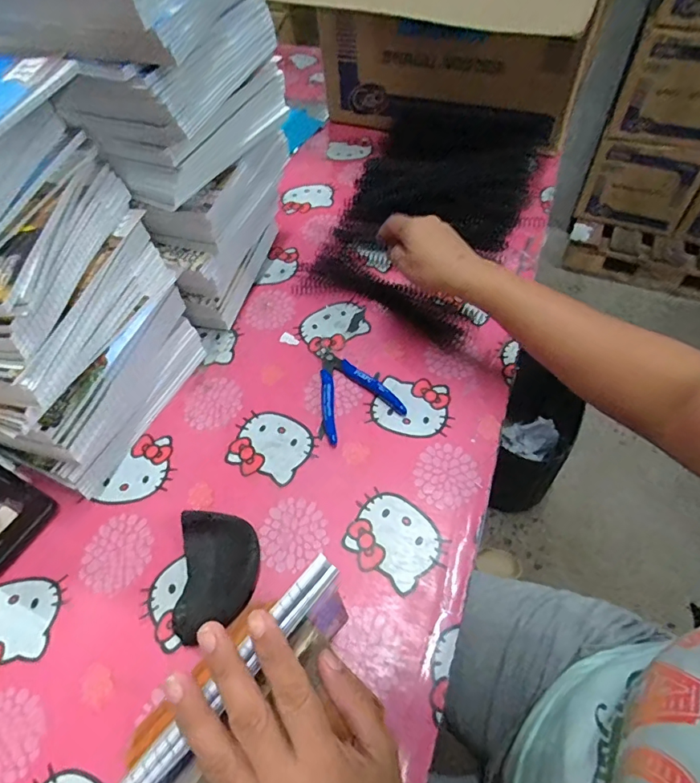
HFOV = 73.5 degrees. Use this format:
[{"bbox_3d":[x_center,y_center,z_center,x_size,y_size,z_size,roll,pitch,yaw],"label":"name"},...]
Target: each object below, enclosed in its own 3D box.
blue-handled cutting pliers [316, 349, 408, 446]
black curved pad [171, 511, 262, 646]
[{"bbox_3d":[-0.005,-0.009,0.512,0.084,0.018,0.120,-22,56,-11],"label":"blue-handled cutting pliers"},{"bbox_3d":[-0.110,0.153,0.397,0.067,0.024,0.099,-6,54,0],"label":"black curved pad"}]

